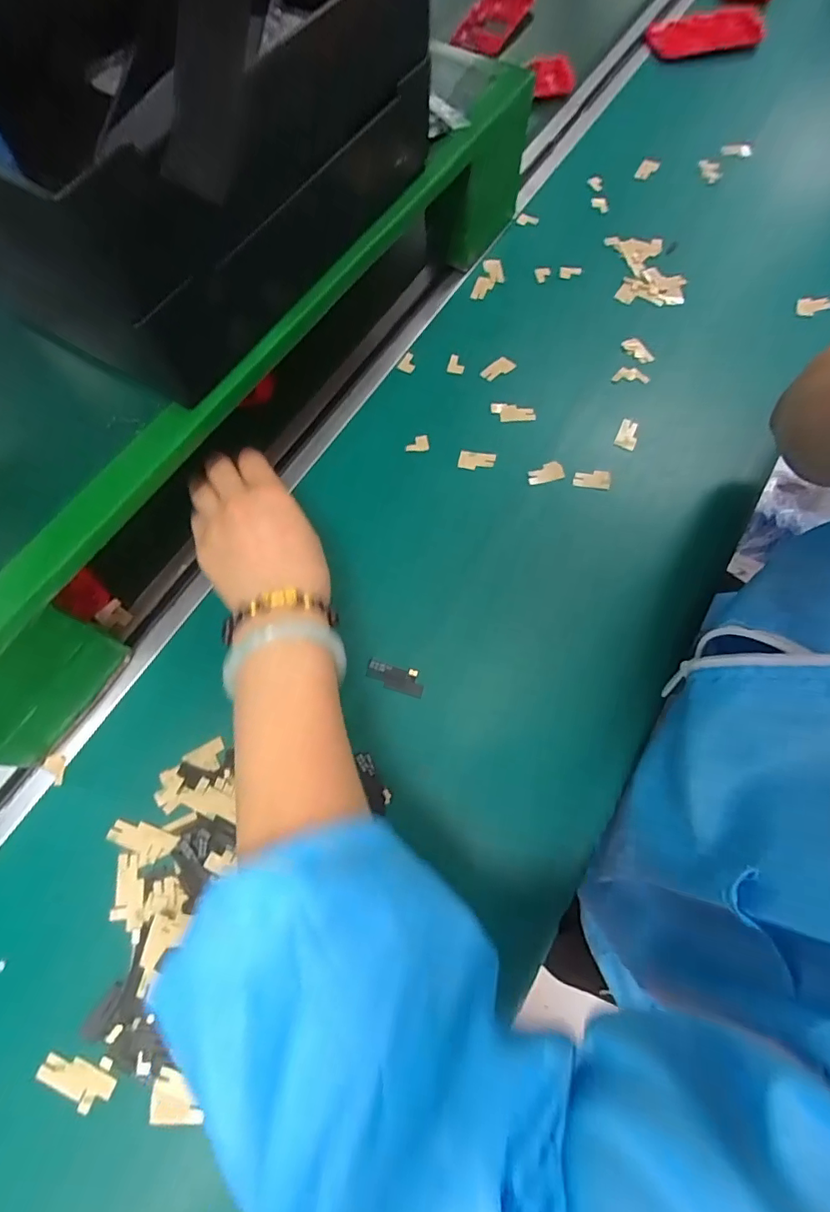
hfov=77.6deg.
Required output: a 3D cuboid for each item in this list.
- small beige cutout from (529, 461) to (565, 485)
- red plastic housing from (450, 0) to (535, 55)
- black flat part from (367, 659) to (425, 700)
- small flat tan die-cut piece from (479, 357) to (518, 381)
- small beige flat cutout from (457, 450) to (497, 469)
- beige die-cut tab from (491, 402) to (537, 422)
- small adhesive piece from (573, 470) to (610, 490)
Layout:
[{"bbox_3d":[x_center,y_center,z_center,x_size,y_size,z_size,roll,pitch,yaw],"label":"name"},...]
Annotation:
[{"bbox_3d":[0.102,-0.104,0.399,0.027,0.004,0.016,-11,69,-2],"label":"small beige cutout"},{"bbox_3d":[0.098,-0.737,0.645,0.063,0.030,0.104,26,72,10],"label":"red plastic housing"},{"bbox_3d":[-0.013,0.048,0.346,0.039,0.004,0.017,16,70,8],"label":"black flat part"},{"bbox_3d":[0.071,-0.200,0.436,0.028,0.004,0.017,-40,74,-8],"label":"small flat tan die-cut piece"},{"bbox_3d":[0.049,-0.115,0.405,0.028,0.004,0.016,8,69,5],"label":"small beige flat cutout"},{"bbox_3d":[0.080,-0.158,0.419,0.036,0.004,0.017,3,69,3],"label":"beige die-cut tab"},{"bbox_3d":[0.137,-0.098,0.397,0.027,0.004,0.015,11,69,6],"label":"small adhesive piece"}]

